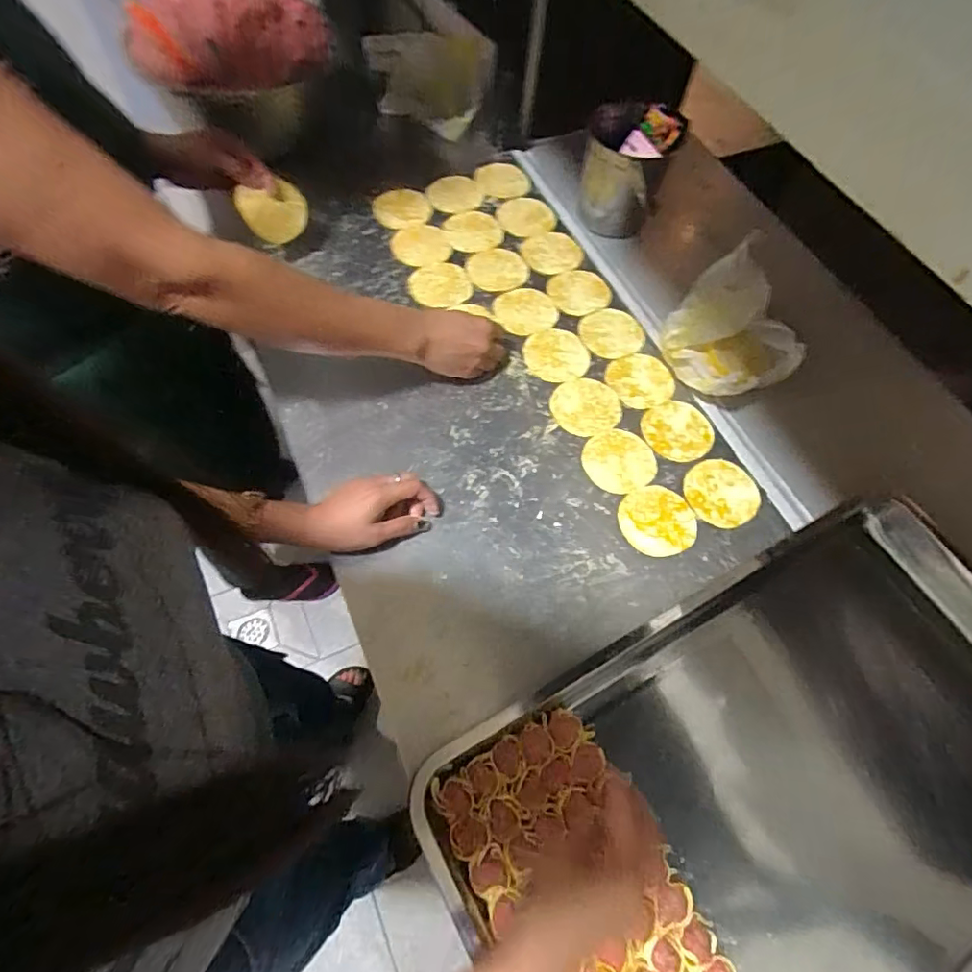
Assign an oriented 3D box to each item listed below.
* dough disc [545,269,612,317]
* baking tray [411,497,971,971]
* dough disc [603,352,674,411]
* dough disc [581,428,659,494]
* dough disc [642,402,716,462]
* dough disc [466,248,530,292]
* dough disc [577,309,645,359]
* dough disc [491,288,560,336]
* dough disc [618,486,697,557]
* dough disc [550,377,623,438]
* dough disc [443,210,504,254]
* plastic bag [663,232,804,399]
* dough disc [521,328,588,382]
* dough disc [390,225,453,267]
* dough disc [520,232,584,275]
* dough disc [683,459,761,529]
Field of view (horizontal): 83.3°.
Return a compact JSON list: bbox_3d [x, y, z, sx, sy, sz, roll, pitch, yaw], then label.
[{"bbox_3d":[0.131,-0.271,0.763,0.086,0.005,0.081,1,64,-3],"label":"dough disc"},{"bbox_3d":[0.277,0.287,0.471,0.573,0.068,0.390,-24,68,-14],"label":"baking tray"},{"bbox_3d":[0.198,-0.135,0.697,0.085,0.004,0.081,1,64,-3],"label":"dough disc"},{"bbox_3d":[0.158,-0.030,0.644,0.084,0.004,0.082,1,64,-3],"label":"dough disc"},{"bbox_3d":[0.234,-0.069,0.666,0.084,0.004,0.082,1,64,-3],"label":"dough disc"},{"bbox_3d":[0.019,-0.309,0.782,0.091,0.005,0.080,-21,67,-13],"label":"dough disc"},{"bbox_3d":[0.170,-0.203,0.733,0.090,0.010,0.080,-7,65,-7],"label":"dough disc"},{"bbox_3d":[0.055,-0.238,0.743,0.084,0.010,0.081,1,64,-3],"label":"dough disc"},{"bbox_3d":[0.191,0.038,0.612,0.083,0.006,0.081,1,64,-3],"label":"dough disc"},{"bbox_3d":[0.124,-0.099,0.675,0.085,0.004,0.081,1,64,-3],"label":"dough disc"},{"bbox_3d":[-0.015,-0.377,0.807,0.087,0.005,0.087,1,64,-3],"label":"dough disc"},{"bbox_3d":[0.320,-0.198,0.690,0.162,0.079,0.214,38,68,14],"label":"plastic bag"},{"bbox_3d":[0.093,-0.172,0.709,0.084,0.007,0.077,1,64,-3],"label":"dough disc"},{"bbox_3d":[-0.094,-0.348,0.792,0.084,0.004,0.082,1,64,-3],"label":"dough disc"},{"bbox_3d":[0.099,-0.343,0.802,0.083,0.007,0.086,1,64,-3],"label":"dough disc"},{"bbox_3d":[0.273,0.008,0.629,0.082,0.007,0.081,1,64,-3],"label":"dough disc"}]

